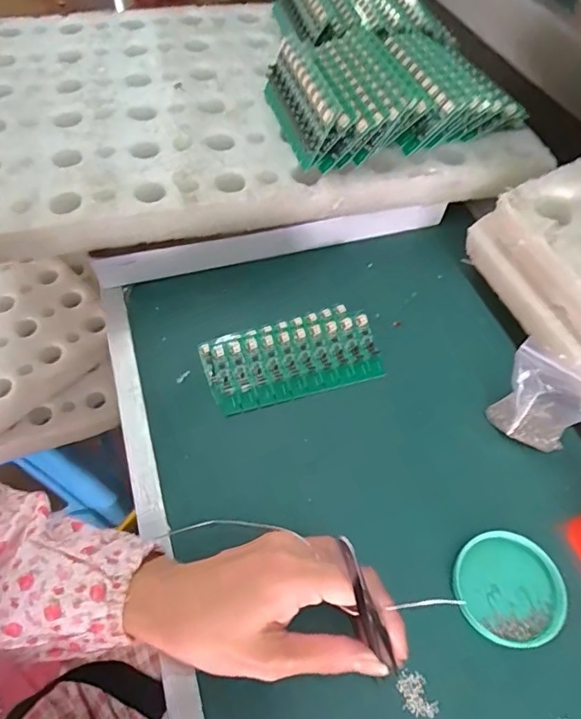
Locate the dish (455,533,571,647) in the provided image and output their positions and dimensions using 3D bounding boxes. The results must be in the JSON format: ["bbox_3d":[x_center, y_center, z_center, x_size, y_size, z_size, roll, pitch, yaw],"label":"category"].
[{"bbox_3d":[0.141,0.148,0.312,0.064,0.012,0.064,0,57,0],"label":"dish"}]

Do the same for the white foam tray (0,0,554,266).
[{"bbox_3d":[-0.056,-0.277,0.510,0.536,0.063,0.347,-11,57,-7],"label":"white foam tray"}]

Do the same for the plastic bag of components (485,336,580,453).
[{"bbox_3d":[0.181,0.029,0.343,0.032,0.083,0.064,-37,64,-22],"label":"plastic bag of components"}]

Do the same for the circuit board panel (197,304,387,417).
[{"bbox_3d":[0.001,-0.004,0.411,0.144,0.017,0.072,-14,58,-9],"label":"circuit board panel"}]

